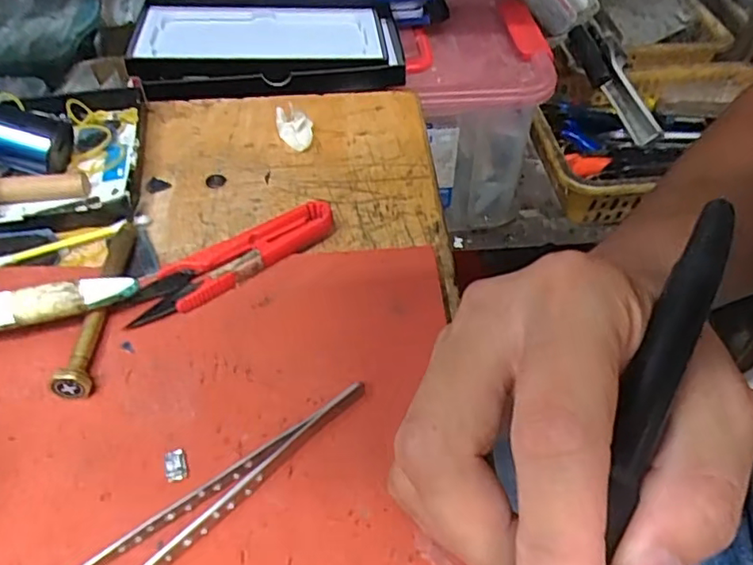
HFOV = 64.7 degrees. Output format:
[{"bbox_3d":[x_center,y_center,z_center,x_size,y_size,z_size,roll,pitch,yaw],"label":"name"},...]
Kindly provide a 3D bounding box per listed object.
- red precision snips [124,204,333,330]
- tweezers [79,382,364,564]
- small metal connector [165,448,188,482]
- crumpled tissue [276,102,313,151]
[{"bbox_3d":[-0.062,-0.009,0.264,0.095,0.012,0.026,-25,53,-21],"label":"red precision snips"},{"bbox_3d":[-0.058,0.071,0.193,0.132,0.009,0.020,-33,56,-26],"label":"tweezers"},{"bbox_3d":[-0.069,0.062,0.204,0.007,0.004,0.012,-15,50,-13],"label":"small metal connector"},{"bbox_3d":[-0.047,-0.089,0.338,0.017,0.012,0.033,-21,52,-18],"label":"crumpled tissue"}]

